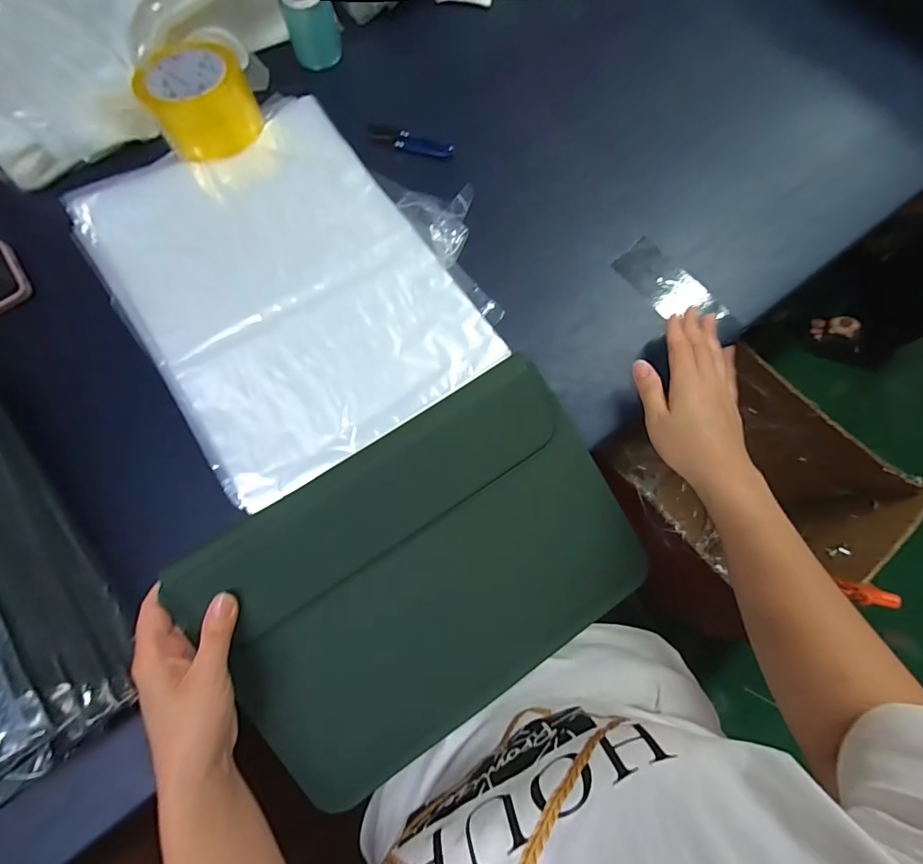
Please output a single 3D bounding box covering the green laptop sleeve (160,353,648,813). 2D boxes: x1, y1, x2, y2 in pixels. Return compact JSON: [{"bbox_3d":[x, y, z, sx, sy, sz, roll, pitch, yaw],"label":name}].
[{"bbox_3d":[-0.022,0.122,0.363,0.343,0.017,0.244,-32,99,-10],"label":"green laptop sleeve"}]

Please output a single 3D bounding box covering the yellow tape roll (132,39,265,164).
[{"bbox_3d":[-0.286,-0.371,0.467,0.105,0.054,0.115,0,76,0],"label":"yellow tape roll"}]

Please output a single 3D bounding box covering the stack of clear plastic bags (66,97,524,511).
[{"bbox_3d":[-0.187,-0.160,0.435,0.282,0.022,0.400,-34,78,-8],"label":"stack of clear plastic bags"}]

